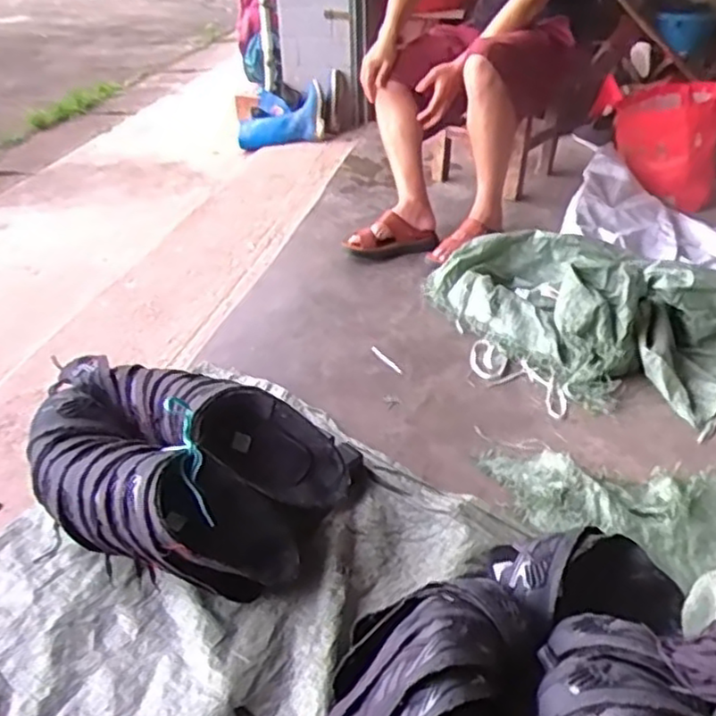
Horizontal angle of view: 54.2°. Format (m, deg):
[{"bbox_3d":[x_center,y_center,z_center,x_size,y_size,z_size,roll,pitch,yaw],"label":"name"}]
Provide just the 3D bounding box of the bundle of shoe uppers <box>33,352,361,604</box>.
[{"bbox_3d":[-0.258,0.165,1.006,0.429,0.180,0.286,17,40,24],"label":"bundle of shoe uppers"}]

